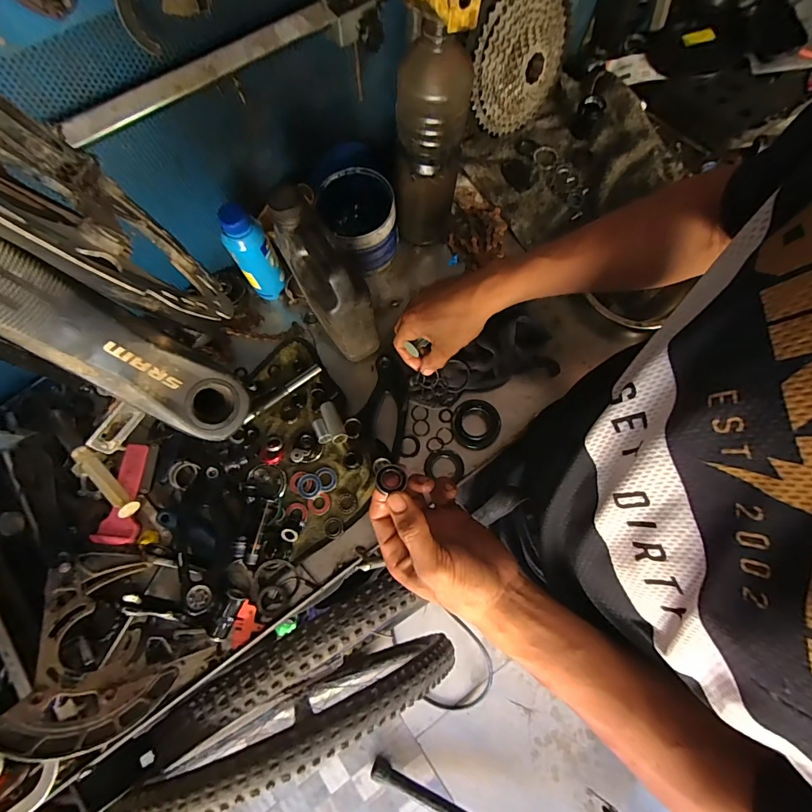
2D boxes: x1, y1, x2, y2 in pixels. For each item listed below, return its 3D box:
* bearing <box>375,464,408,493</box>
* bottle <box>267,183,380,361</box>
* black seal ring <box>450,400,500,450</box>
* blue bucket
[{"bbox_3d":[-0.012,0.057,0.330,0.025,0.004,0.022,-9,71,-2],"label":"bearing"},{"bbox_3d":[-0.086,-0.127,0.481,0.055,0.191,0.110,-37,76,-7],"label":"bottle"},{"bbox_3d":[0.088,0.022,0.517,0.058,0.015,0.058,-1,75,2],"label":"black seal ring"},{"bbox_3d":[-0.060,-0.251,0.563,0.091,0.082,0.108,-26,76,-5],"label":"blue bucket"}]

